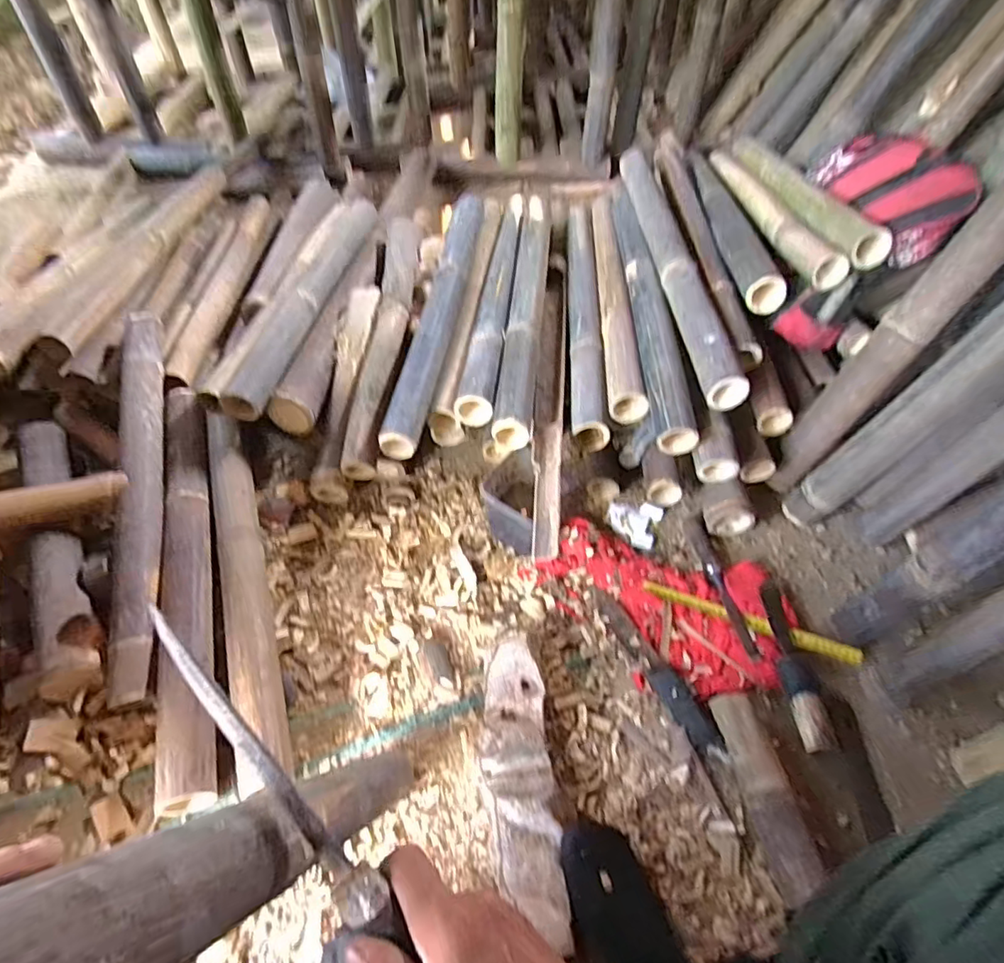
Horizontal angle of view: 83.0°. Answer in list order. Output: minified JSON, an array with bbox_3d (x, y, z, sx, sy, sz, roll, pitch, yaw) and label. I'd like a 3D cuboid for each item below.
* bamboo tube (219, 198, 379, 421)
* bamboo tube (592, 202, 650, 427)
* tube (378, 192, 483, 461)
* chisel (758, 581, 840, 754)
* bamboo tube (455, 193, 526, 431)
[{"bbox_3d":[-0.354,-0.366,1.082,0.069,0.052,0.664,9,51,5],"label":"bamboo tube"},{"bbox_3d":[0.197,-0.361,1.057,0.058,0.060,0.637,1,51,-1],"label":"bamboo tube"},{"bbox_3d":[-0.108,-0.314,1.004,0.054,0.056,0.653,7,56,3],"label":"tube"},{"bbox_3d":[0.385,0.235,0.756,0.049,0.027,0.226,-1,51,-3],"label":"chisel"},{"bbox_3d":[-0.007,-0.355,1.063,0.056,0.057,0.649,6,51,3],"label":"bamboo tube"}]

